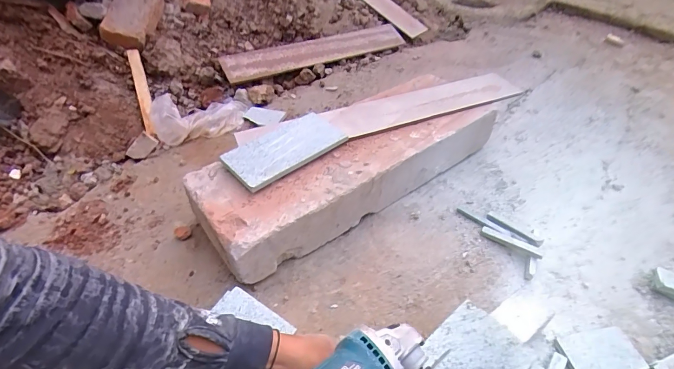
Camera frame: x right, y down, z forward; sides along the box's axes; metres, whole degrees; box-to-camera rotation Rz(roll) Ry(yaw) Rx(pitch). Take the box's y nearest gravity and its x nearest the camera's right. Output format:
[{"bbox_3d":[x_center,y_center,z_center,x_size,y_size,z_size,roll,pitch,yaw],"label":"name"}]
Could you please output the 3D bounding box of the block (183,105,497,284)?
[{"bbox_3d":[0.035,-0.042,0.710,0.587,0.108,0.194,-26,49,-27],"label":"block"}]

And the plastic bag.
[{"bbox_3d":[-0.326,-0.181,0.899,0.232,0.065,0.145,-16,45,-18],"label":"plastic bag"}]

